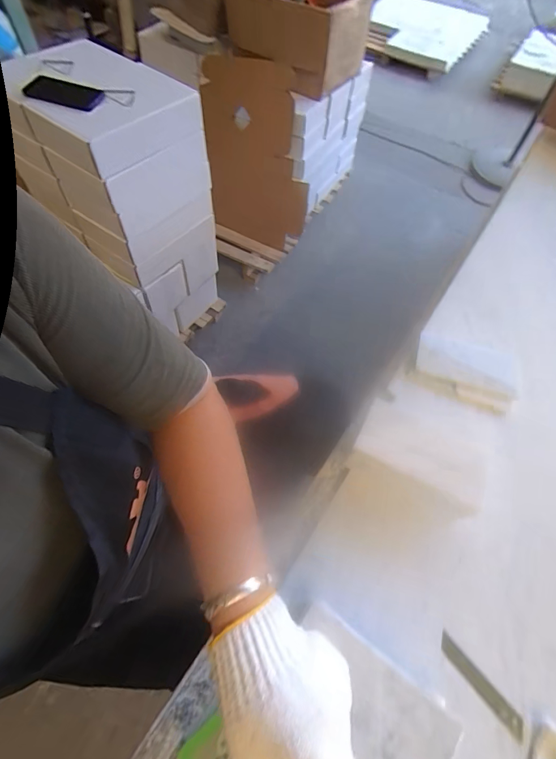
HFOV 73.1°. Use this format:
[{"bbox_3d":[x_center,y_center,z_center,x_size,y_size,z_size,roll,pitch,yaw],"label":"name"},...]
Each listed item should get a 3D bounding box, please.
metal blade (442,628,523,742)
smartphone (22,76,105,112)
[{"bbox_3d":[0.209,0.313,0.386,0.018,0.004,0.101,-40,68,-9],"label":"metal blade"},{"bbox_3d":[-0.442,-0.590,0.776,0.159,0.016,0.068,16,60,5],"label":"smartphone"}]

